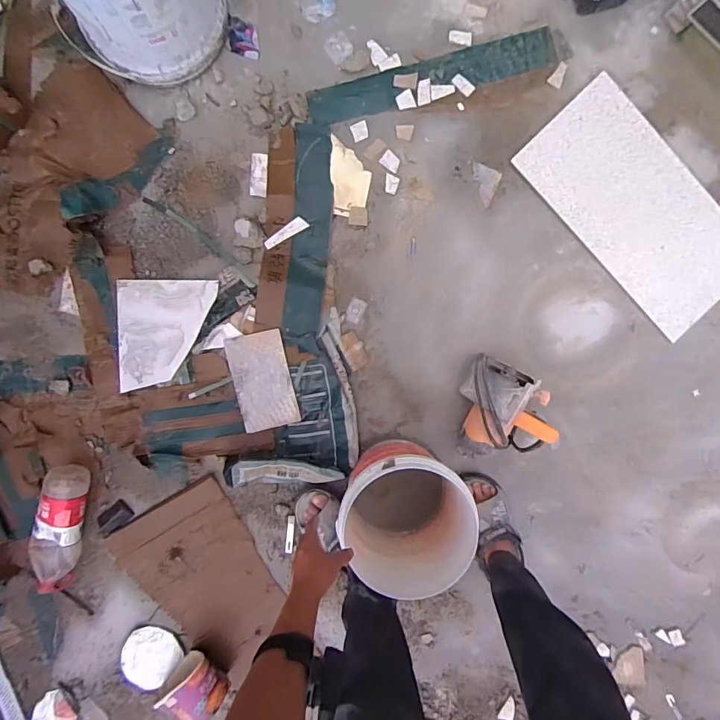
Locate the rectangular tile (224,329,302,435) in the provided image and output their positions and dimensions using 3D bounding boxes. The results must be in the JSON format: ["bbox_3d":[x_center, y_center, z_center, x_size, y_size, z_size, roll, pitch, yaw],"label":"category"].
[{"bbox_3d":[-0.232,0.051,1.021,0.132,0.013,0.229,-12,94,0],"label":"rectangular tile"}]

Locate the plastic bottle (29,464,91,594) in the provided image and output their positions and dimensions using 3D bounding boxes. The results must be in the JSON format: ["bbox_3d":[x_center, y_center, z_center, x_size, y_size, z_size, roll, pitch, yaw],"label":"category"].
[{"bbox_3d":[-0.724,0.411,1.029,0.104,0.079,0.316,12,94,-1],"label":"plastic bottle"}]

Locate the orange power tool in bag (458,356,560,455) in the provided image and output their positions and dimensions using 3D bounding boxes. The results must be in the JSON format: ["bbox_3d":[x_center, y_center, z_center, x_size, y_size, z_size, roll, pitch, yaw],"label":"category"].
[{"bbox_3d":[0.334,0.109,0.976,0.193,0.120,0.184,0,94,0],"label":"orange power tool in bag"}]

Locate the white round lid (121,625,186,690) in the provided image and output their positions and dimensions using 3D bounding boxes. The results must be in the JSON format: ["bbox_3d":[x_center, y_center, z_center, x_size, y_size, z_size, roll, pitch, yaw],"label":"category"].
[{"bbox_3d":[-0.529,0.746,1.070,0.132,0.017,0.141,0,88,-3],"label":"white round lid"}]

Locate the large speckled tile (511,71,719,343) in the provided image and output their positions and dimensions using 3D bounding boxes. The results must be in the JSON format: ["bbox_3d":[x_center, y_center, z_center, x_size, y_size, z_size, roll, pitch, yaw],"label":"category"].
[{"bbox_3d":[0.684,-0.366,1.049,0.305,0.010,0.602,-45,96,2],"label":"large speckled tile"}]

